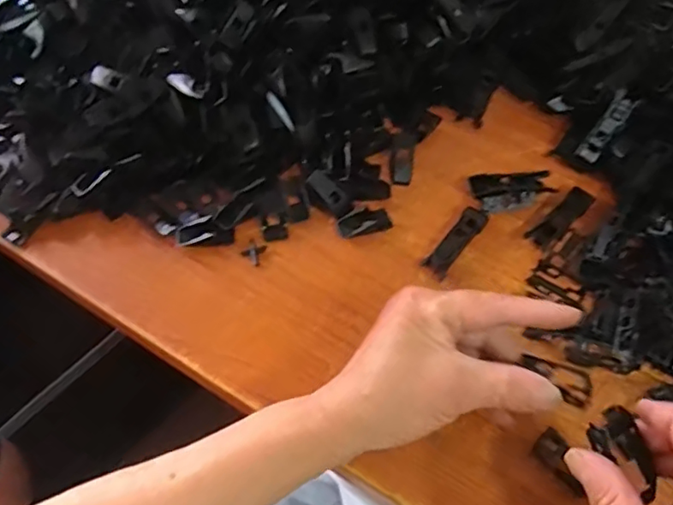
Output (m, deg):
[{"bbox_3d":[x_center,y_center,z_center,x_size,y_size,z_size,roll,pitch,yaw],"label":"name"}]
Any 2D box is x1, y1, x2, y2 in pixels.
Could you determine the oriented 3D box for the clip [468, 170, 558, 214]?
[{"bbox_3d":[0.137,-0.048,0.455,0.063,0.014,0.029,-6,60,-6],"label":"clip"}]

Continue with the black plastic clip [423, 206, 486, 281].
[{"bbox_3d":[0.088,-0.009,0.430,0.018,0.013,0.060,35,64,17],"label":"black plastic clip"}]

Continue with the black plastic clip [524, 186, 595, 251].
[{"bbox_3d":[0.167,-0.026,0.439,0.060,0.012,0.018,-38,68,-22],"label":"black plastic clip"}]

